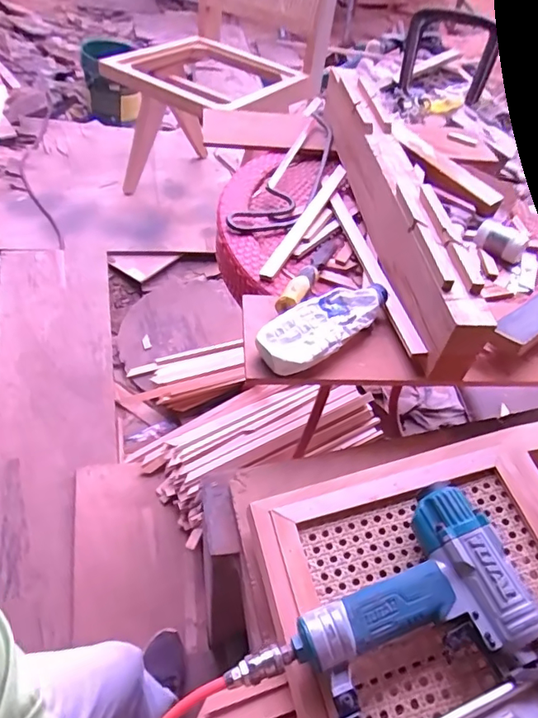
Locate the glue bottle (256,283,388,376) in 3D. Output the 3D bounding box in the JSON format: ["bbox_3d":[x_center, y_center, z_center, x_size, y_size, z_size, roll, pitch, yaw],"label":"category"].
[{"bbox_3d":[0.074,-0.044,0.648,0.199,0.044,0.075,-34,59,-31],"label":"glue bottle"}]

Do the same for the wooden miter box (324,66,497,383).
[{"bbox_3d":[0.185,-0.272,0.822,0.070,0.116,0.711,-1,48,-7],"label":"wooden miter box"}]

